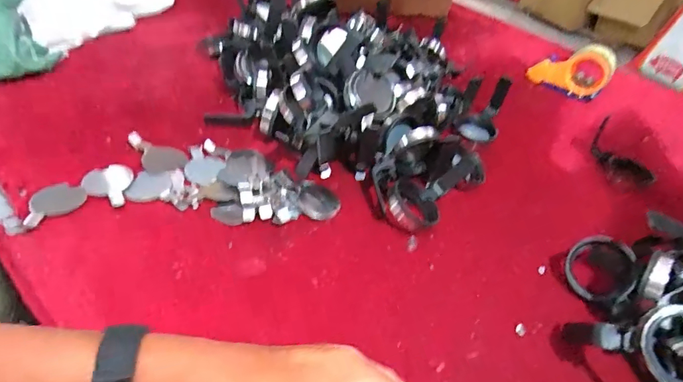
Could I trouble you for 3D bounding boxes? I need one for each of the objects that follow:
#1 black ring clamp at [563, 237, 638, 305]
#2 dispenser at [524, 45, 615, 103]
[{"bbox_3d":[0.307,0.092,0.519,0.071,0.076,0.011,23,1,35],"label":"black ring clamp"},{"bbox_3d":[0.505,-0.273,0.957,0.159,0.096,0.087,27,44,17],"label":"dispenser"}]

